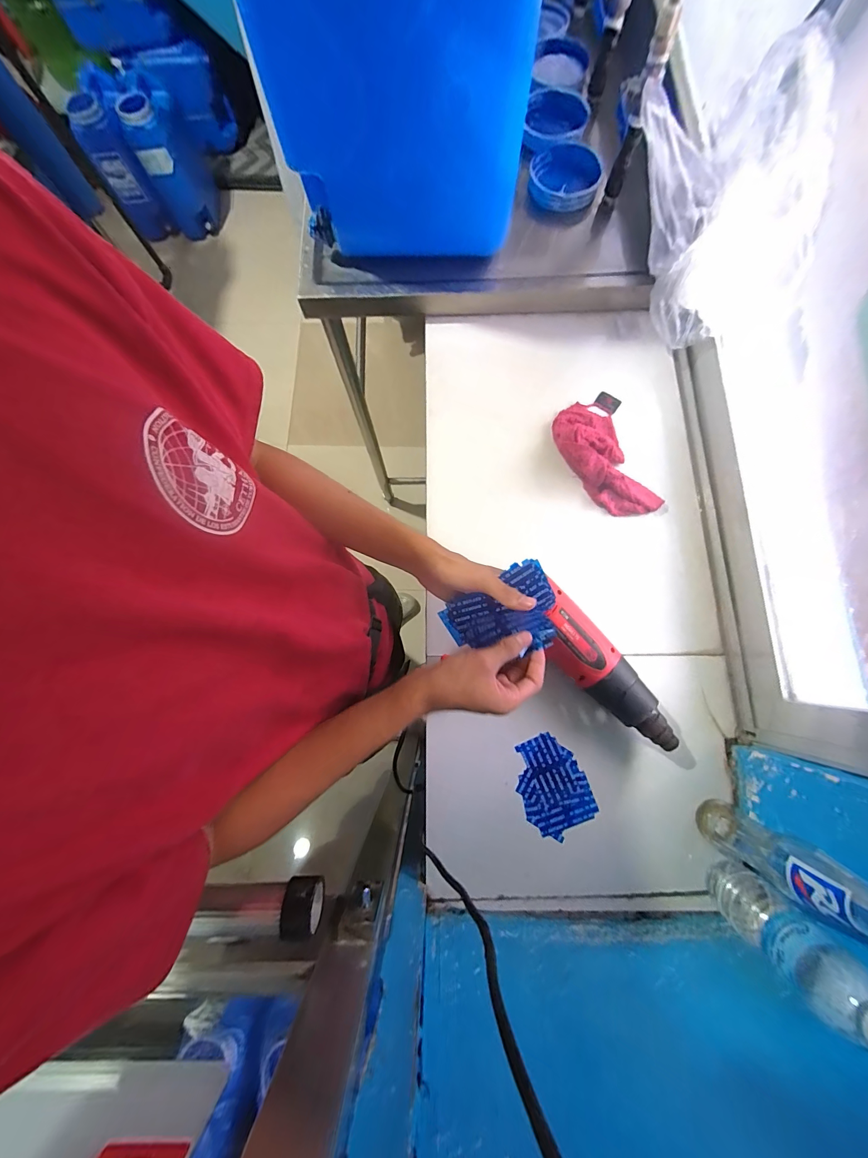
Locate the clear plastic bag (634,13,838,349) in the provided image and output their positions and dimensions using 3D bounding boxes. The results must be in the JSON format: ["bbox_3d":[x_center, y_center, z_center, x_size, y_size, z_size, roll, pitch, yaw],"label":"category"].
[{"bbox_3d":[0.381,-0.474,0.487,0.267,0.240,0.128,44,82,9],"label":"clear plastic bag"}]

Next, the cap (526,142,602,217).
[{"bbox_3d":[0.227,-0.699,0.658,0.118,0.038,0.118,0,78,1],"label":"cap"}]

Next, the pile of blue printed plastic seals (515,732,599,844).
[{"bbox_3d":[0.156,0.272,0.498,0.088,0.004,0.118,-22,78,-4],"label":"pile of blue printed plastic seals"}]

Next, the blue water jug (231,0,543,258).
[{"bbox_3d":[-0.049,-0.655,0.448,0.325,0.428,0.148,0,78,1],"label":"blue water jug"}]

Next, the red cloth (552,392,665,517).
[{"bbox_3d":[0.263,-0.197,0.576,0.122,0.052,0.208,-14,78,-2],"label":"red cloth"}]

